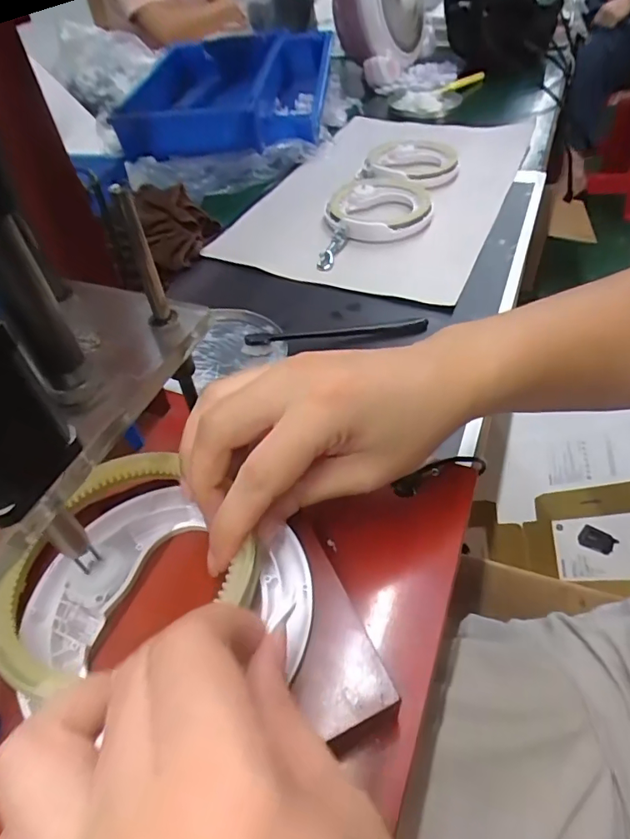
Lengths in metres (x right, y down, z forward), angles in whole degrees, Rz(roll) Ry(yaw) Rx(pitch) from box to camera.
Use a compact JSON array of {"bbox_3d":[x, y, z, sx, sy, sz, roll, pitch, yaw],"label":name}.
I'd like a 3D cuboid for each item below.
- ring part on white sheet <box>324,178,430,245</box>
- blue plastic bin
[{"bbox_3d":[0.082,-0.270,0.638,0.125,0.025,0.129,3,48,8],"label":"ring part on white sheet"},{"bbox_3d":[-0.136,-0.493,0.775,0.294,0.093,0.331,1,48,7],"label":"blue plastic bin"}]

